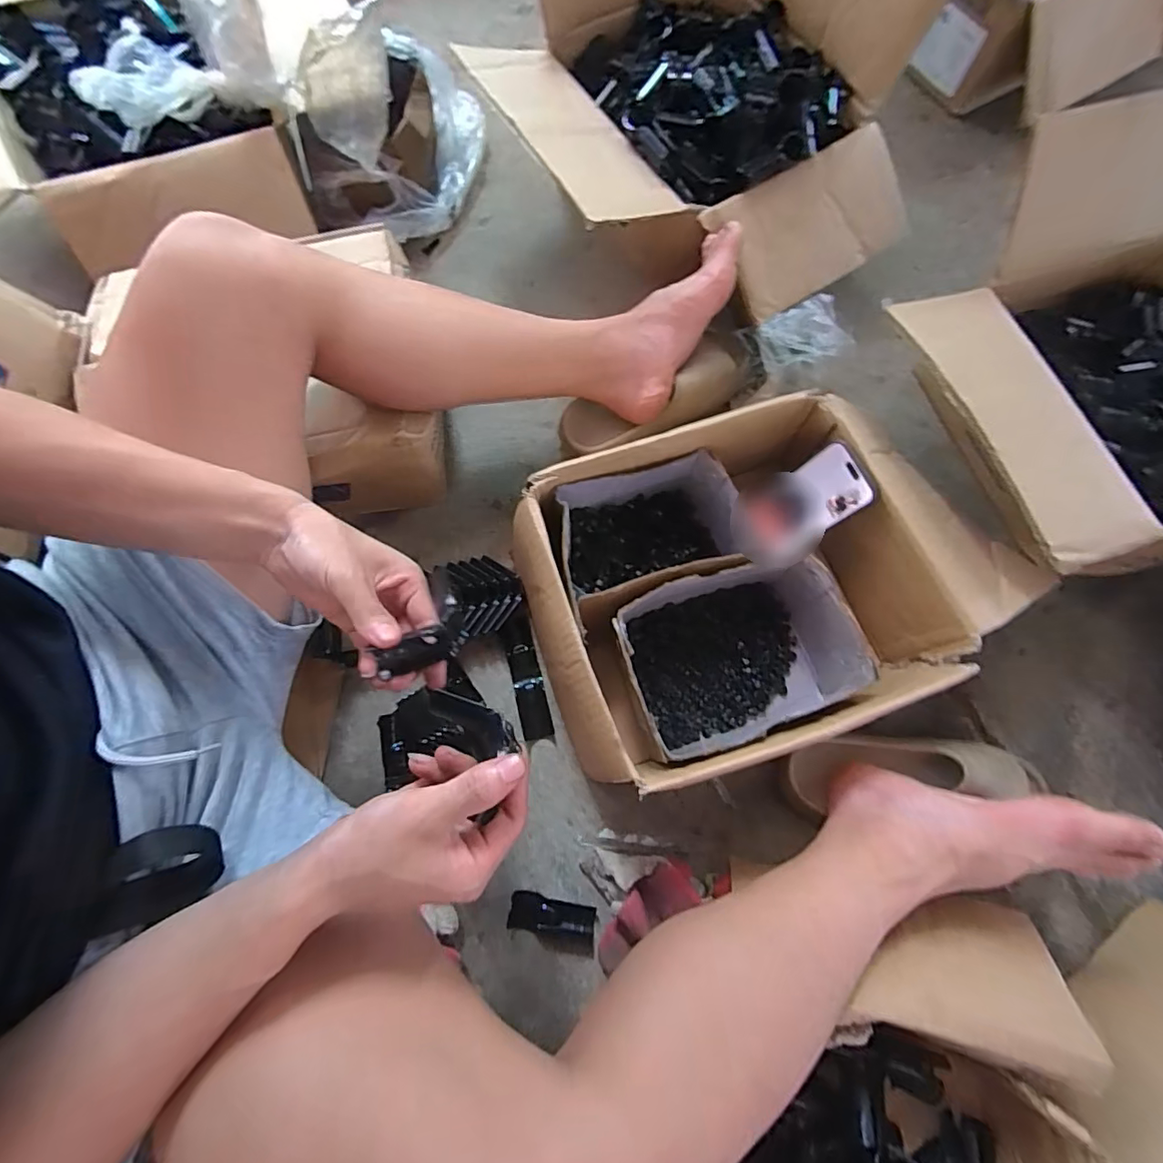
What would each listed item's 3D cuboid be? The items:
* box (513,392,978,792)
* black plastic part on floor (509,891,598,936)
[{"bbox_3d":[0.147,0.006,0.536,0.376,0.133,0.308,-19,75,-6],"label":"box"},{"bbox_3d":[-0.028,0.320,0.508,0.081,0.009,0.031,6,74,1],"label":"black plastic part on floor"}]

